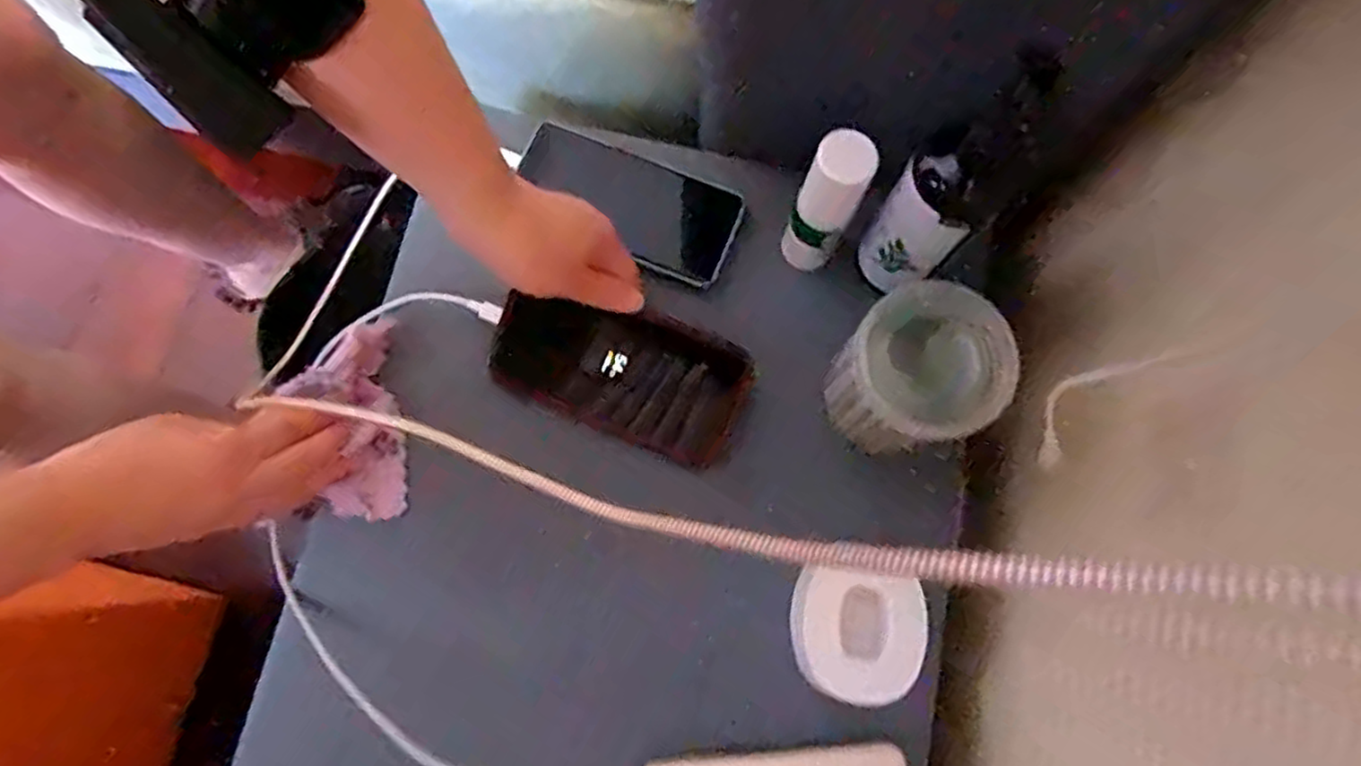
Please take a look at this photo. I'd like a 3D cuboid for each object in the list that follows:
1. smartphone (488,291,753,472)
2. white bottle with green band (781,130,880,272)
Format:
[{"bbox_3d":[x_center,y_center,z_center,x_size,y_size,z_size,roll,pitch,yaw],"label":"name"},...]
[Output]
[{"bbox_3d":[-0.040,-0.008,0.462,0.162,0.007,0.080,22,98,4],"label":"smartphone"},{"bbox_3d":[0.087,-0.107,0.436,0.032,0.119,0.026,-2,77,-2],"label":"white bottle with green band"}]

